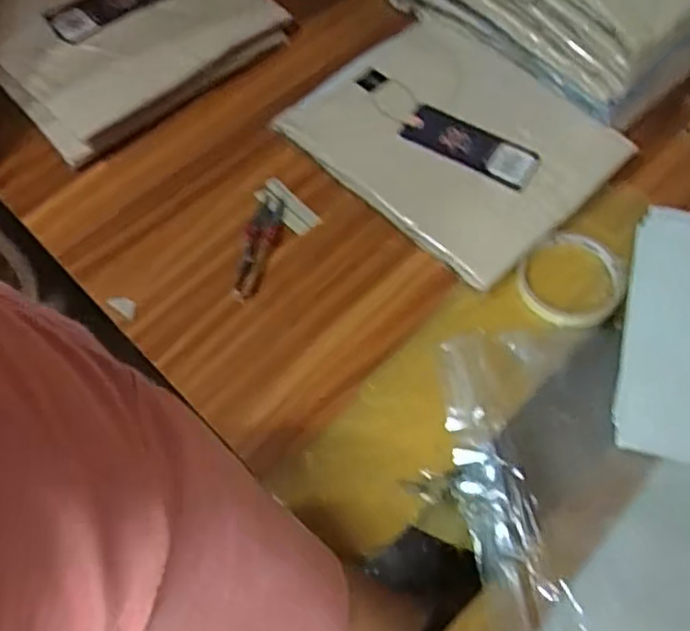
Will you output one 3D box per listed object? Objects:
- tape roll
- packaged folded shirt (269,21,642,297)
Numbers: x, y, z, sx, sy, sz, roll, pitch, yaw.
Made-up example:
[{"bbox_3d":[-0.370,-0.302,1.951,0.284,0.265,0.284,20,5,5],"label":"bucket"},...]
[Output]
[{"bbox_3d":[0.186,-0.031,0.532,0.079,0.011,0.094,35,67,18],"label":"tape roll"},{"bbox_3d":[0.089,-0.162,0.580,0.254,0.030,0.191,42,80,18],"label":"packaged folded shirt"}]

